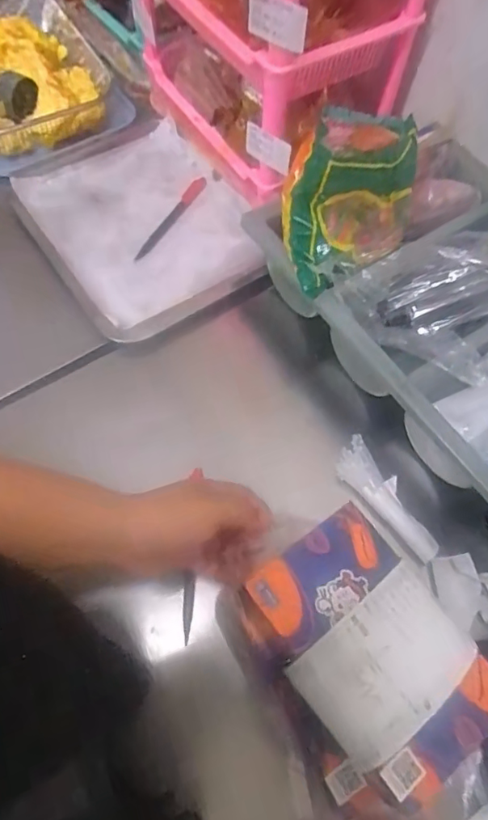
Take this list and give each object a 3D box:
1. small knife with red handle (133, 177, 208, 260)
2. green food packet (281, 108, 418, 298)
[{"bbox_3d":[-0.090,-0.231,0.649,0.019,0.015,0.137,32,67,12],"label":"small knife with red handle"},{"bbox_3d":[0.097,-0.201,0.499,0.145,0.115,0.103,-39,72,-18],"label":"green food packet"}]

